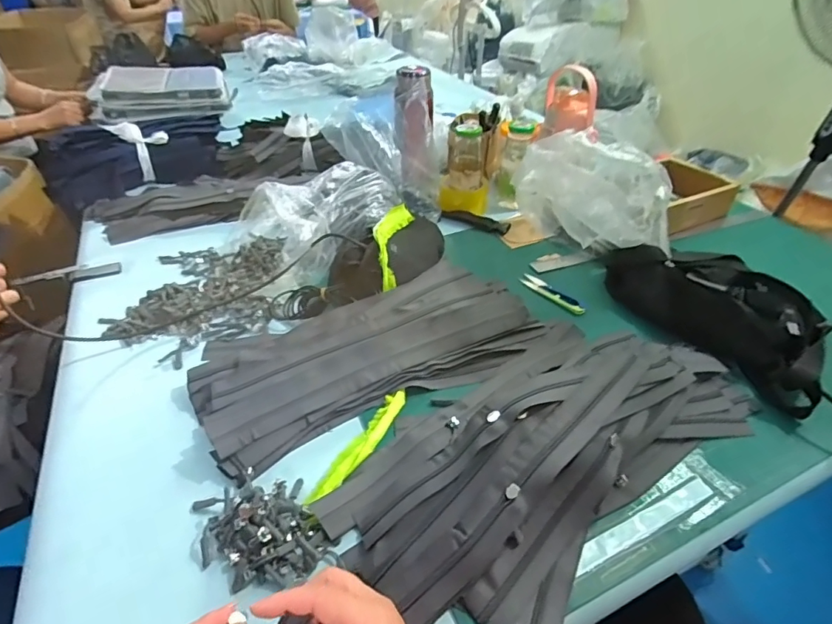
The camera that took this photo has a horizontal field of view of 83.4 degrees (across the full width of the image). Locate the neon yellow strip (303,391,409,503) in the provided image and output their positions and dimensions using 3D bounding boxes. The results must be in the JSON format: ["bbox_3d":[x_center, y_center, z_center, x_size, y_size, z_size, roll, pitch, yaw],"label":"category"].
[{"bbox_3d":[-0.058,0.145,0.511,0.024,0.014,0.163,22,44,24],"label":"neon yellow strip"}]

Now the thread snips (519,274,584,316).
[{"bbox_3d":[0.215,-0.030,0.733,0.027,0.009,0.119,-25,46,-28],"label":"thread snips"}]

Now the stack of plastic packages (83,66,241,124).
[{"bbox_3d":[-0.666,-0.591,1.252,0.337,0.083,0.218,-6,40,-8],"label":"stack of plastic packages"}]

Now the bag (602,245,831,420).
[{"bbox_3d":[0.438,-0.014,0.666,0.167,0.084,0.324,-20,44,-24],"label":"bag"}]

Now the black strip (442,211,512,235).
[{"bbox_3d":[0.113,-0.177,0.903,0.137,0.013,0.036,22,44,23],"label":"black strip"}]

